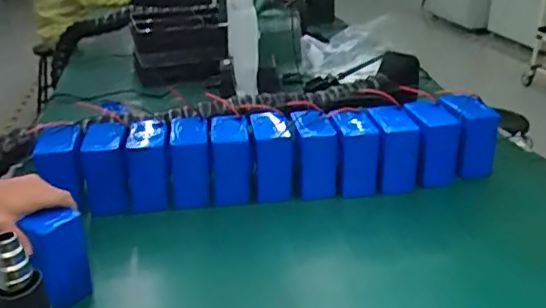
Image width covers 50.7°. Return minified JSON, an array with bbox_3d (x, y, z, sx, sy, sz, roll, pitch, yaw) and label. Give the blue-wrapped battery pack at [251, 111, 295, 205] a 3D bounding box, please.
[{"bbox_3d":[-0.003,0.007,1.273,0.085,0.173,0.092,-4,24,-6],"label":"blue-wrapped battery pack"}]

